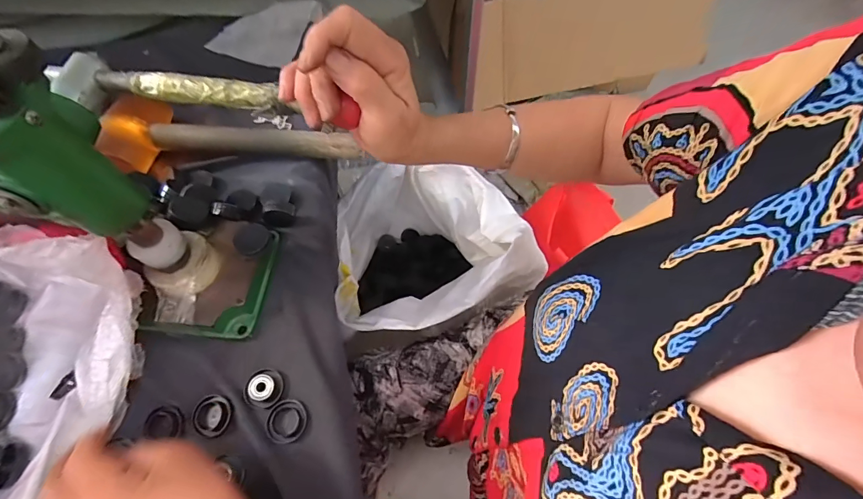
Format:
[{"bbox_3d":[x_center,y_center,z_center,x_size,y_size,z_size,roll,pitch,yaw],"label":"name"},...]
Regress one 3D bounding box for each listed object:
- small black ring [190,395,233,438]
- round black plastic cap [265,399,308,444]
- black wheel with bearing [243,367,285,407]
[{"bbox_3d":[-0.189,0.142,0.341,0.032,0.008,0.031,0,62,-1],"label":"small black ring"},{"bbox_3d":[-0.126,0.149,0.346,0.032,0.007,0.034,0,62,-1],"label":"round black plastic cap"},{"bbox_3d":[-0.150,0.122,0.355,0.030,0.011,0.033,0,62,-1],"label":"black wheel with bearing"}]

